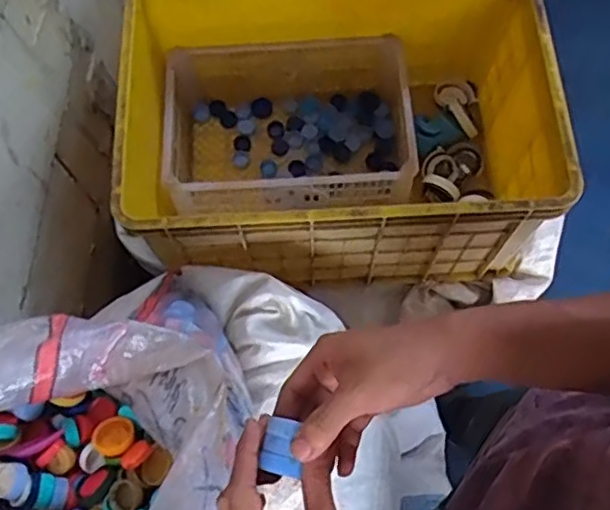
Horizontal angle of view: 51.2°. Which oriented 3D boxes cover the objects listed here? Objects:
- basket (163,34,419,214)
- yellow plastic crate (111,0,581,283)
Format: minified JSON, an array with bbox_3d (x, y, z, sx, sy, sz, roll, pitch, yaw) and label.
[{"bbox_3d":[-0.026,-0.212,1.125,0.408,0.163,0.289,-4,71,1],"label":"basket"},{"bbox_3d":[0.050,-0.192,1.032,0.607,0.311,0.418,-3,71,1],"label":"yellow plastic crate"}]

